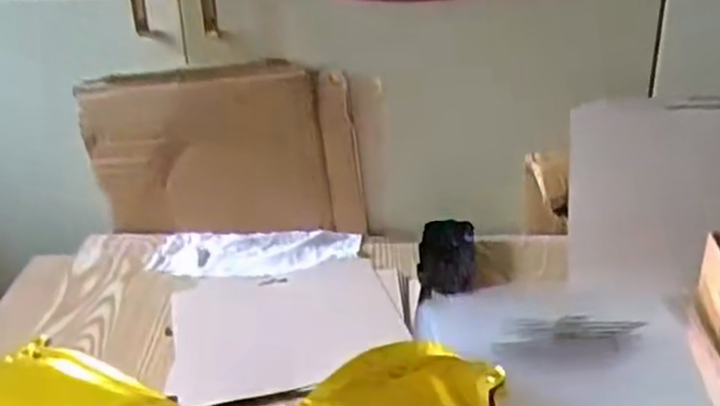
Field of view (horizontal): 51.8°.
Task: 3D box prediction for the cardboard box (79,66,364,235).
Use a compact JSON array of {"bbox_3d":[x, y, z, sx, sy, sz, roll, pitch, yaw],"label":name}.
[{"bbox_3d":[-0.140,-0.051,0.767,0.273,0.180,0.018,-2,27,2],"label":"cardboard box"}]

